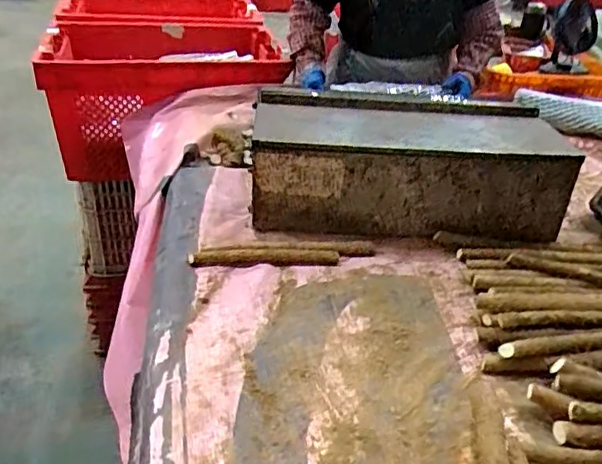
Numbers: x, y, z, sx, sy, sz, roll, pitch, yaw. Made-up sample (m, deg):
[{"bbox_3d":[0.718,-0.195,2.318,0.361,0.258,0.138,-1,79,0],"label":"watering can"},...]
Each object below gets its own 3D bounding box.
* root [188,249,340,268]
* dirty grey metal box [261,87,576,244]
[{"bbox_3d":[-0.052,0.041,0.841,0.222,0.018,0.031,-1,33,-9],"label":"root"},{"bbox_3d":[0.174,-0.098,0.940,0.488,0.203,0.175,3,32,-3],"label":"dirty grey metal box"}]

